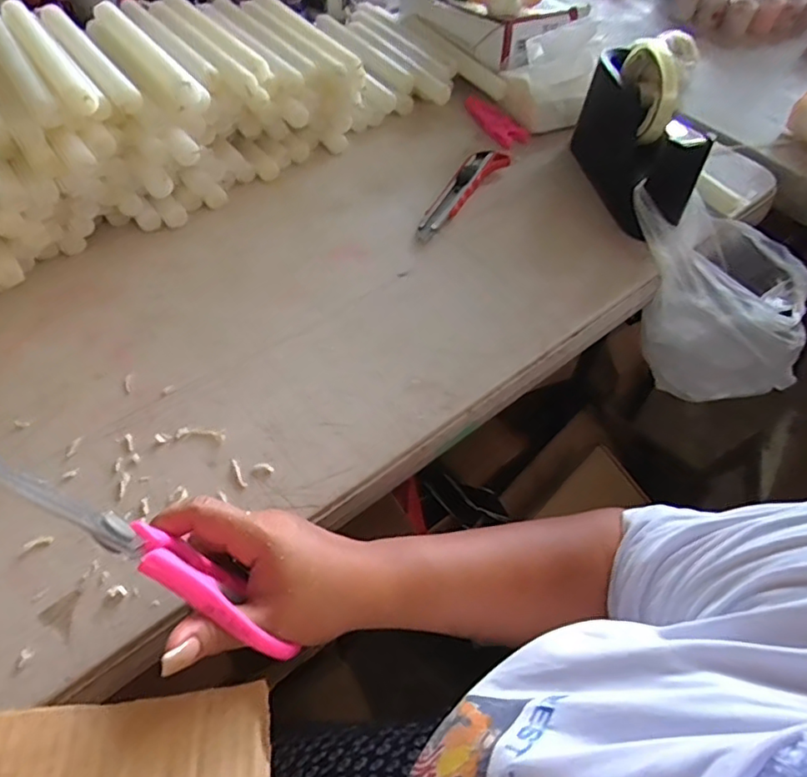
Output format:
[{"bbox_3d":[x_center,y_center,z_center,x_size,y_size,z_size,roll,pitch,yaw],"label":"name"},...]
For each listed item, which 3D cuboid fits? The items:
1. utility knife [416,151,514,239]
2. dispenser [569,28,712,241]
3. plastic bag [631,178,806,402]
[{"bbox_3d":[0.060,-0.213,0.611,0.037,0.014,0.168,31,58,18],"label":"utility knife"},{"bbox_3d":[0.231,-0.258,0.566,0.053,0.128,0.177,-9,55,-10],"label":"dispenser"},{"bbox_3d":[0.314,-0.095,0.592,0.190,0.151,0.127,6,55,3],"label":"plastic bag"}]

